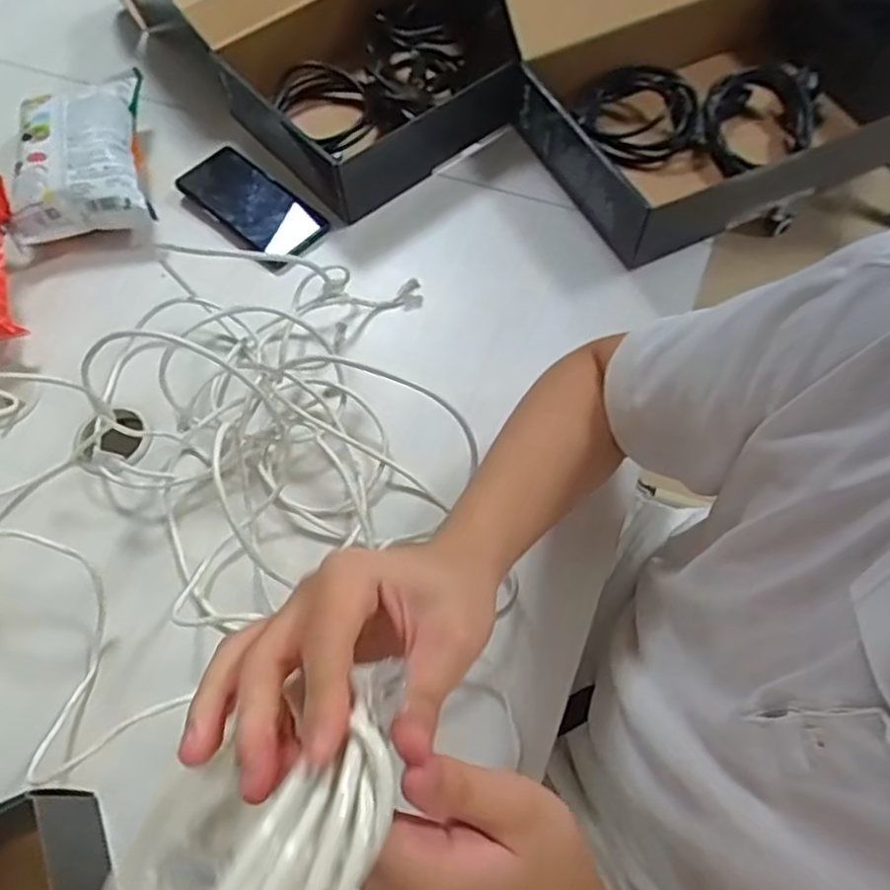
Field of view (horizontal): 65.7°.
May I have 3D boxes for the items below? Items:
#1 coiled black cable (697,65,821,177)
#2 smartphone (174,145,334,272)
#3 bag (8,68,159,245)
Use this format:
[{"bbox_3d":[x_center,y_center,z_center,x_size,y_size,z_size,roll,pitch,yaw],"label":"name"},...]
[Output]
[{"bbox_3d":[0.327,-0.344,0.718,0.113,0.054,0.130,26,67,15],"label":"coiled black cable"},{"bbox_3d":[-0.197,-0.254,0.719,0.164,0.015,0.085,39,71,20],"label":"smartphone"},{"bbox_3d":[-0.376,-0.300,0.724,0.130,0.066,0.182,-10,63,-3],"label":"bag"}]

